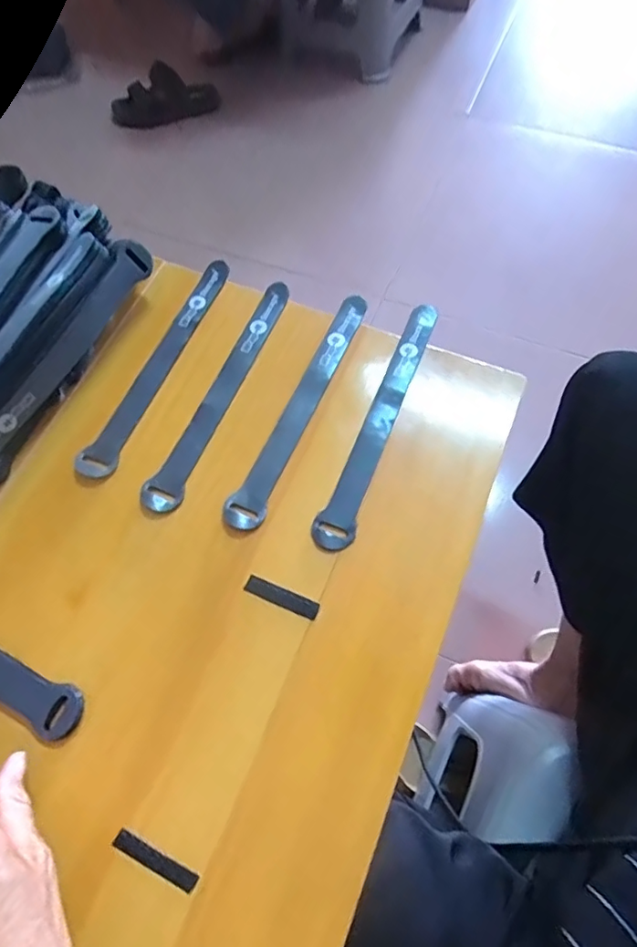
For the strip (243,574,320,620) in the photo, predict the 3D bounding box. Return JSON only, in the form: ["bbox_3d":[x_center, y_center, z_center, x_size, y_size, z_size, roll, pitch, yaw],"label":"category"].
[{"bbox_3d":[-0.022,0.074,0.322,0.046,0.004,0.011,21,68,11],"label":"strip"}]

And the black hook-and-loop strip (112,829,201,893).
[{"bbox_3d":[-0.083,0.198,0.272,0.047,0.004,0.009,23,69,12],"label":"black hook-and-loop strip"}]

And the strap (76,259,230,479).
[{"bbox_3d":[-0.113,-0.081,0.385,0.025,0.006,0.192,23,68,8],"label":"strap"}]

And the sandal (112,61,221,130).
[{"bbox_3d":[-0.360,-0.867,1.212,0.254,0.091,0.071,-4,66,0],"label":"sandal"}]

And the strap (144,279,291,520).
[{"bbox_3d":[-0.068,-0.061,0.379,0.024,0.007,0.195,20,68,10],"label":"strap"}]

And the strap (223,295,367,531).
[{"bbox_3d":[-0.010,-0.048,0.372,0.024,0.009,0.195,24,69,12],"label":"strap"}]

